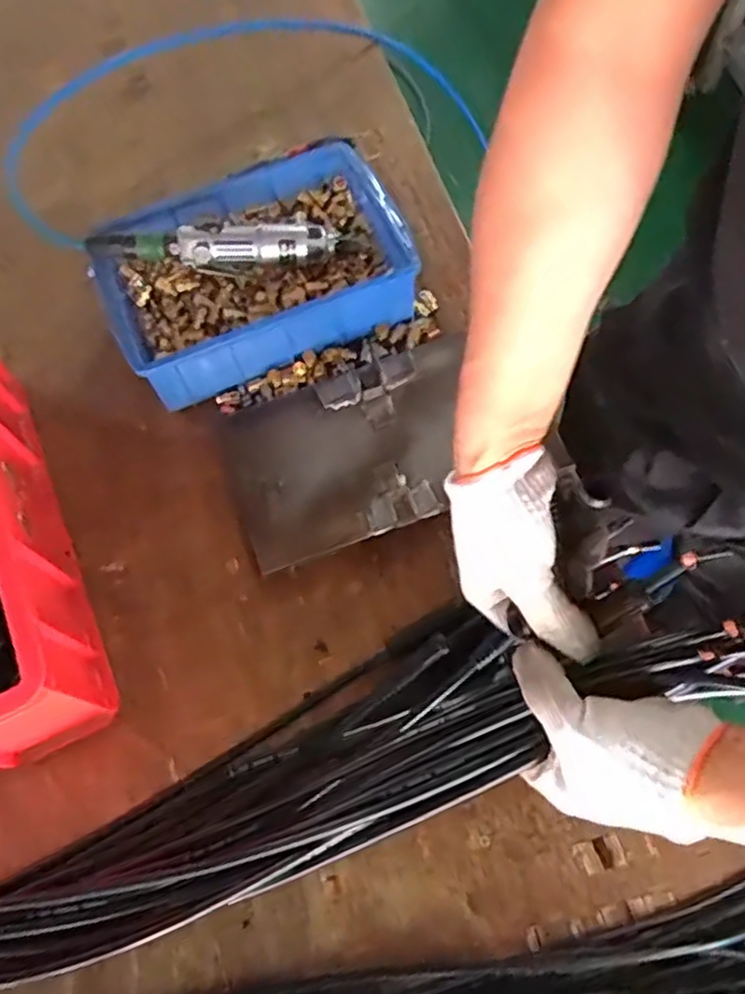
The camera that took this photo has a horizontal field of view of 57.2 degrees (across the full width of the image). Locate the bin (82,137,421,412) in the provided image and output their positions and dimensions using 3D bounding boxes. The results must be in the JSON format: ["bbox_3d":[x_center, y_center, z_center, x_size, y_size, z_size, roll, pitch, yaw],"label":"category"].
[{"bbox_3d":[-0.118,-0.229,0.705,0.300,0.082,0.210,-24,66,-7],"label":"bin"}]

